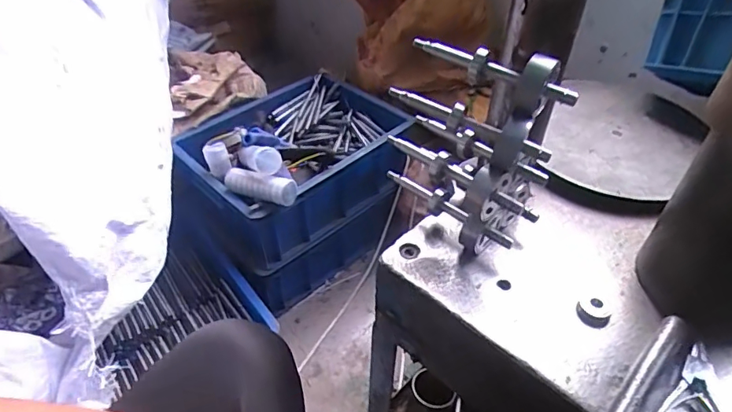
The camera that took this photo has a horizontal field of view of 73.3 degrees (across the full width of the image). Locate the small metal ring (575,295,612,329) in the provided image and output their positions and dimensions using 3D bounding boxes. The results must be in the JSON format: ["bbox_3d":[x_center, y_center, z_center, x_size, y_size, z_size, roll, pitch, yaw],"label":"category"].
[{"bbox_3d":[0.218,0.097,0.465,0.030,0.013,0.037,30,51,28],"label":"small metal ring"}]

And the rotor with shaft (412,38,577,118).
[{"bbox_3d":[0.119,-0.128,0.458,0.154,0.048,0.045,27,49,25],"label":"rotor with shaft"}]

